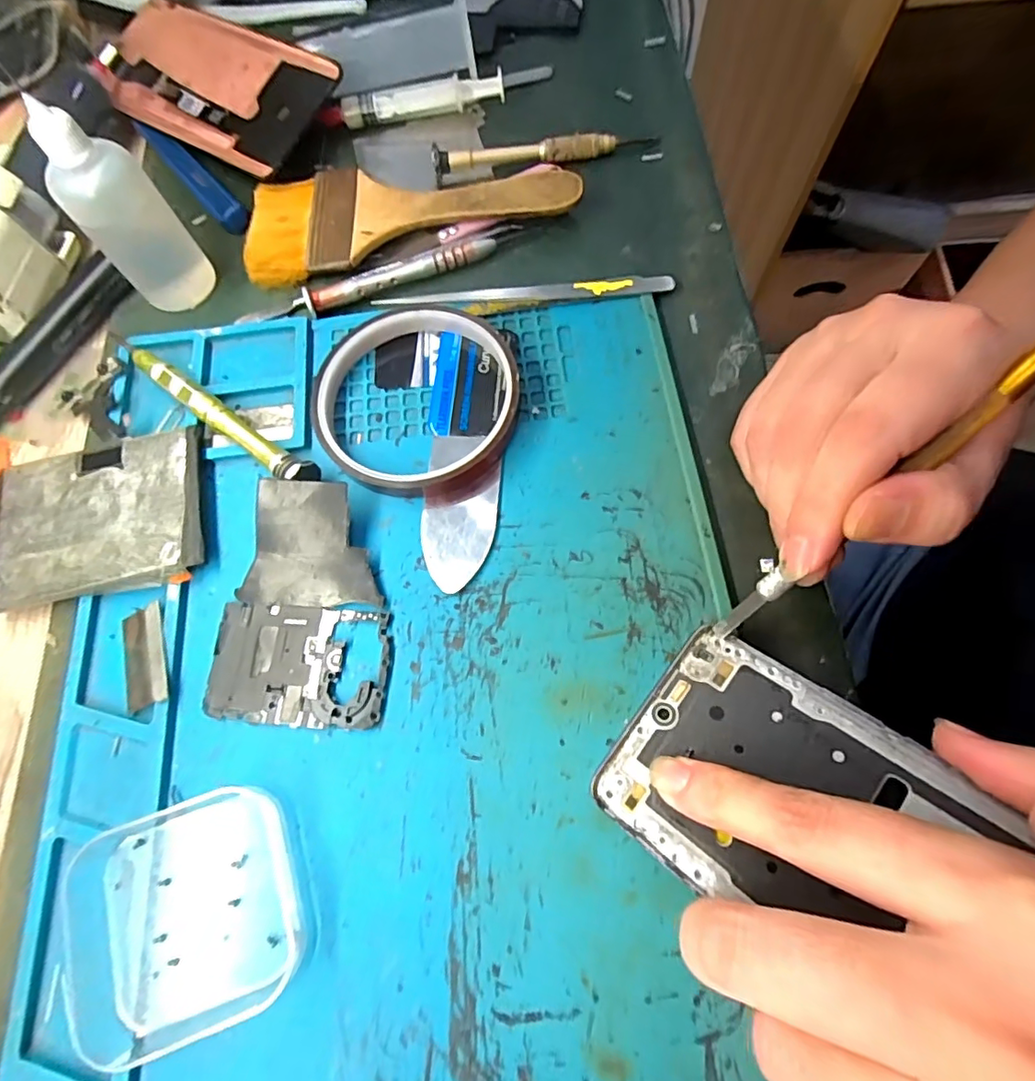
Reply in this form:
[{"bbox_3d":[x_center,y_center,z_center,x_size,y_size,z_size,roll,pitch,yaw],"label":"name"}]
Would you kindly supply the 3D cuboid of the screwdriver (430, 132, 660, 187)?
[{"bbox_3d":[0.014,-0.198,0.274,0.113,0.013,0.008,-10,71,-1],"label":"screwdriver"}]

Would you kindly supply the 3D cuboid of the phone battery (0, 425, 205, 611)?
[{"bbox_3d":[-0.175,-0.008,0.218,0.094,0.011,0.065,-11,71,-2],"label":"phone battery"}]

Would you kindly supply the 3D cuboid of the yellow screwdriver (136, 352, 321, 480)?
[{"bbox_3d":[-0.123,-0.051,0.229,0.105,0.015,0.012,35,76,13],"label":"yellow screwdriver"}]

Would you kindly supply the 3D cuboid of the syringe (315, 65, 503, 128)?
[{"bbox_3d":[-0.057,-0.237,0.290,0.099,0.013,0.012,-3,71,1],"label":"syringe"}]

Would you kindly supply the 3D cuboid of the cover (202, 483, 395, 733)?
[{"bbox_3d":[-0.079,0.022,0.202,0.065,0.015,0.088,4,71,3],"label":"cover"}]

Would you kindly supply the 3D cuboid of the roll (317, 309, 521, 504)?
[{"bbox_3d":[-0.043,-0.060,0.229,0.087,0.014,0.084,-1,71,2],"label":"roll"}]

